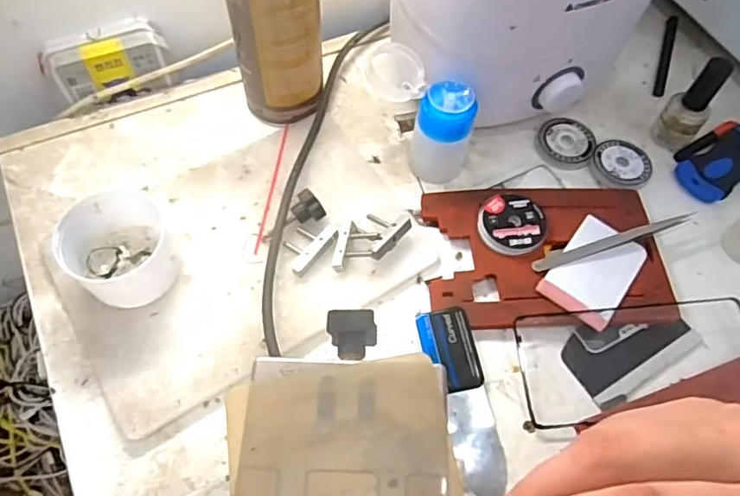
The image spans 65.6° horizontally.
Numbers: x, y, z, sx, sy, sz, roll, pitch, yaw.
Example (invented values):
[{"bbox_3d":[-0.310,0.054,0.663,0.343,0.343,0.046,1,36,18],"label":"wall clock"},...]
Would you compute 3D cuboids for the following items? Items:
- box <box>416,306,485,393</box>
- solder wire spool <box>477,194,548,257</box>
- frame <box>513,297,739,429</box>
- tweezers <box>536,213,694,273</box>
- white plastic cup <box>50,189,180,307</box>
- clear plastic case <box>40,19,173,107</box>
[{"bbox_3d":[0.053,0.066,0.378,0.035,0.007,0.054,-8,61,-8],"label":"box"},{"bbox_3d":[0.103,-0.017,0.418,0.047,0.009,0.049,1,60,-2],"label":"solder wire spool"},{"bbox_3d":[0.178,0.070,0.374,0.160,0.009,0.075,-3,60,-5],"label":"frame"},{"bbox_3d":[0.177,-0.006,0.417,0.132,0.006,0.009,-17,62,-12],"label":"tweezers"},{"bbox_3d":[-0.166,0.000,0.381,0.062,0.050,0.076,-22,63,-15],"label":"white plastic cup"},{"bbox_3d":[-0.210,-0.148,0.465,0.089,0.054,0.029,-19,63,-14],"label":"clear plastic case"}]

